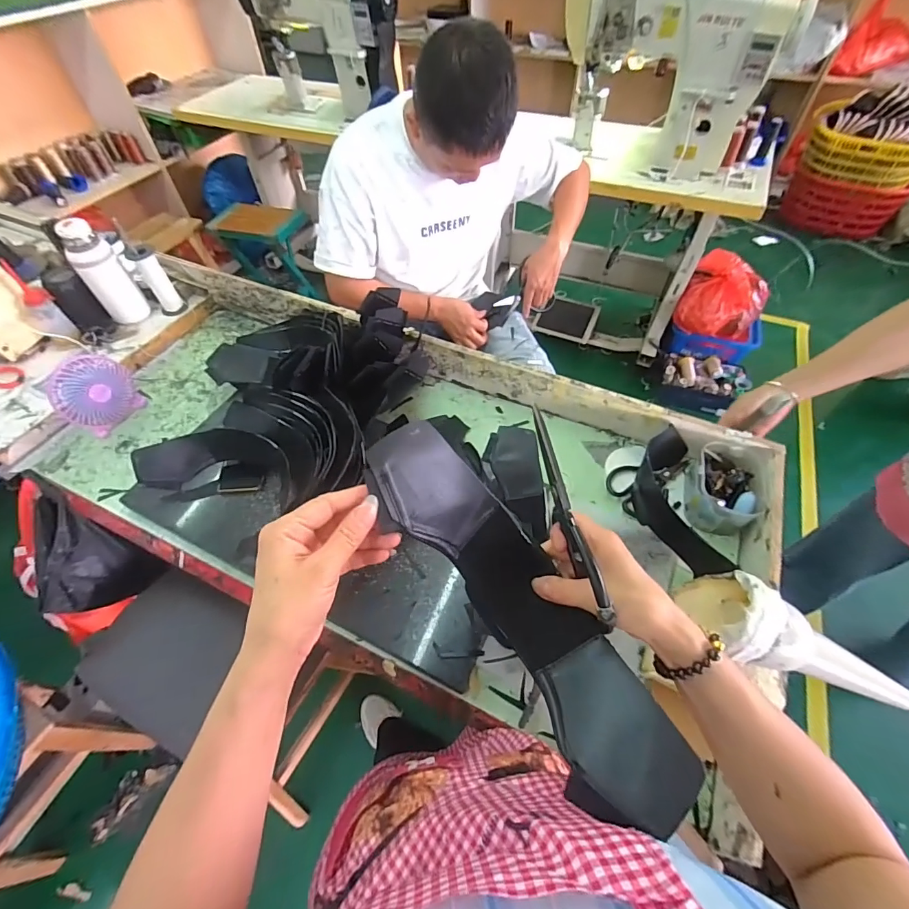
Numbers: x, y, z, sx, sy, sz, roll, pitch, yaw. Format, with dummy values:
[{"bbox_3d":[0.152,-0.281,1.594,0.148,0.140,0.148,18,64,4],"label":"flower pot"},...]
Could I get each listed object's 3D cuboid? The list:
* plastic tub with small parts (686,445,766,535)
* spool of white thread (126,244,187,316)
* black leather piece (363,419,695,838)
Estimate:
[{"bbox_3d":[0.420,0.054,0.687,0.091,0.078,0.130,12,55,10],"label":"plastic tub with small parts"},{"bbox_3d":[-0.663,-0.390,0.965,0.052,0.154,0.051,-29,58,-19],"label":"spool of white thread"},{"bbox_3d":[0.045,0.110,0.334,0.101,0.089,0.299,-30,78,-19],"label":"black leather piece"}]

